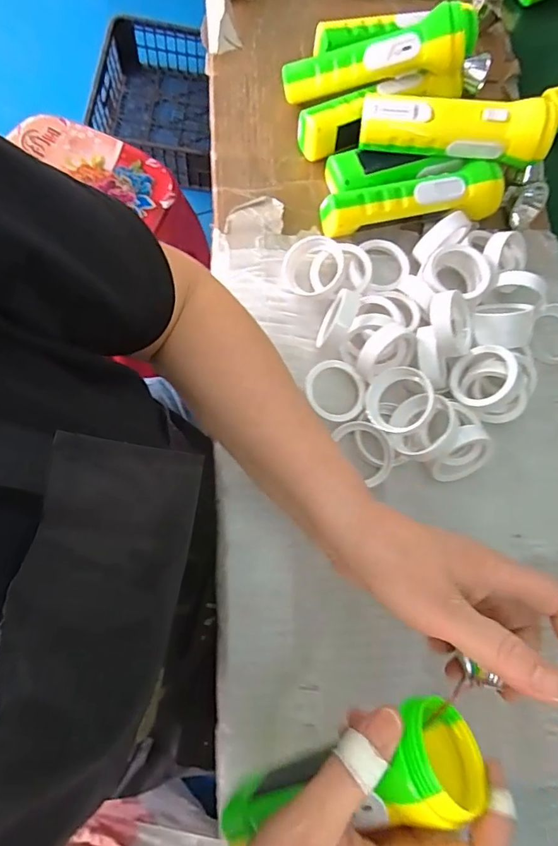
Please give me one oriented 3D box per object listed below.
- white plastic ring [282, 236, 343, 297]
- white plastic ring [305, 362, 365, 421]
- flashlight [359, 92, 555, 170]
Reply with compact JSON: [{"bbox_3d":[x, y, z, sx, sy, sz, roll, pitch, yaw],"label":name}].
[{"bbox_3d":[0.028,-0.133,0.418,0.050,0.024,0.046,1,76,-5],"label":"white plastic ring"},{"bbox_3d":[0.047,-0.027,0.411,0.051,0.016,0.051,1,76,-5],"label":"white plastic ring"},{"bbox_3d":[0.153,-0.261,0.419,0.160,0.041,0.041,15,76,4],"label":"flashlight"}]

